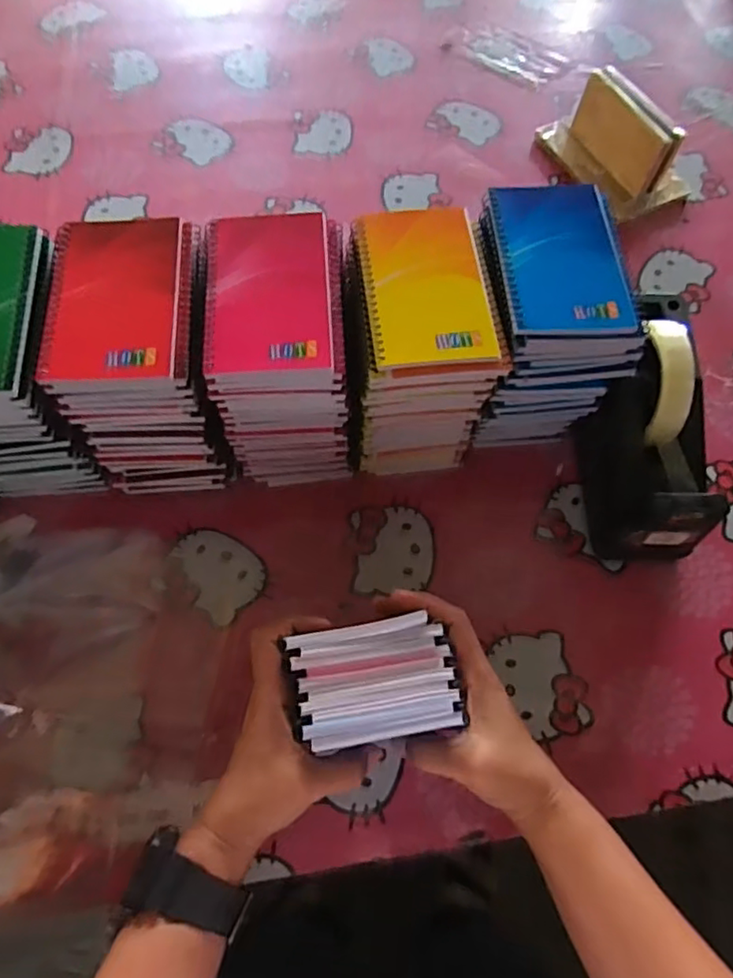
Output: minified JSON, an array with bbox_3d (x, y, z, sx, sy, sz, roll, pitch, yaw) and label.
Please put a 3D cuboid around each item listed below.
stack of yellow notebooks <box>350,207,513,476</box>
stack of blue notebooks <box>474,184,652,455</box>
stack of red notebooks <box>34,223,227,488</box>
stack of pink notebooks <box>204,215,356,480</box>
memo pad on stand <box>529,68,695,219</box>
[{"bbox_3d":[0.037,-0.106,0.476,0.098,0.165,0.132,-6,66,-4],"label":"stack of yellow notebooks"},{"bbox_3d":[0.138,-0.127,0.487,0.102,0.165,0.139,-2,65,-3],"label":"stack of blue notebooks"},{"bbox_3d":[-0.162,-0.092,0.460,0.096,0.162,0.137,0,65,-2],"label":"stack of red notebooks"},{"bbox_3d":[-0.063,-0.099,0.467,0.093,0.165,0.129,-3,66,-3],"label":"stack of pink notebooks"},{"bbox_3d":[0.278,-0.380,0.651,0.098,0.083,0.166,-24,68,-12],"label":"memo pad on stand"}]

